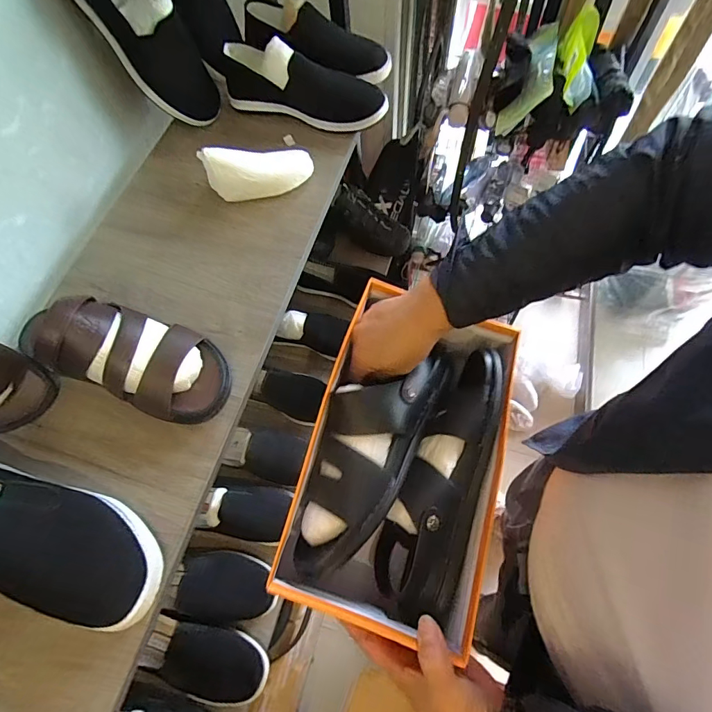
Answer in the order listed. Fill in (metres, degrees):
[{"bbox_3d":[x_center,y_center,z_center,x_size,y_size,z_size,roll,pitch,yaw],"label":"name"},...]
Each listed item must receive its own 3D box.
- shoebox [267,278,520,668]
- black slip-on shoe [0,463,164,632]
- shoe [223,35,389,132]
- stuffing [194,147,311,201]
[{"bbox_3d":[0.057,0.101,0.433,0.186,0.125,0.297,15,67,11],"label":"shoebox"},{"bbox_3d":[-0.298,0.148,0.369,0.260,0.073,0.087,21,68,13],"label":"black slip-on shoe"},{"bbox_3d":[-0.072,-0.403,0.616,0.243,0.078,0.076,18,67,11],"label":"shoe"},{"bbox_3d":[-0.129,-0.248,0.568,0.141,0.059,0.055,-12,64,-17],"label":"stuffing"}]

